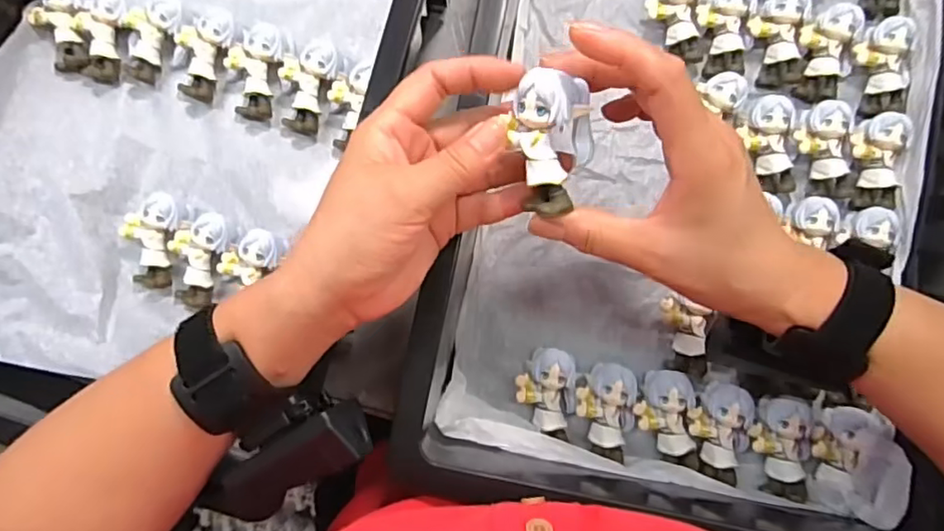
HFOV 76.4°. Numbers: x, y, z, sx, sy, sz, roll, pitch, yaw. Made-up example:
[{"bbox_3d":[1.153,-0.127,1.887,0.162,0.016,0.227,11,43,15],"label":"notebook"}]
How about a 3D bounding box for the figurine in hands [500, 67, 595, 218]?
[{"bbox_3d":[0.035,-0.053,0.263,0.036,0.024,0.055,6,86,4],"label":"figurine in hands"}]

